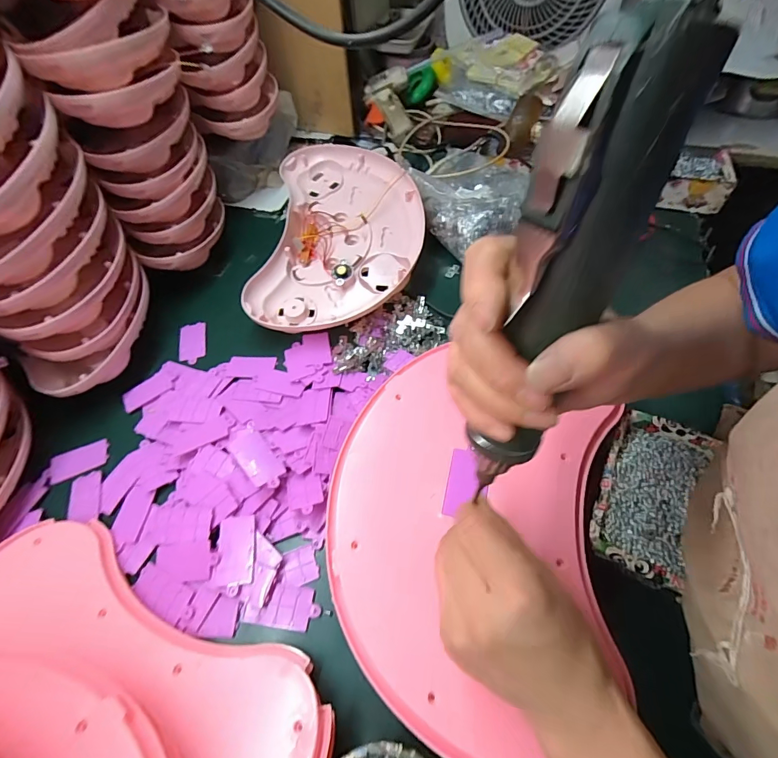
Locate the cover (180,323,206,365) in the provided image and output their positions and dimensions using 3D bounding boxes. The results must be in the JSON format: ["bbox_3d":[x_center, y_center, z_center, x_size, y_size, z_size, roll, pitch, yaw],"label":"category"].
[{"bbox_3d":[-0.264,-0.048,0.546,0.035,0.004,0.062,-11,63,1],"label":"cover"}]

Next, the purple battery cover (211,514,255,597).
[{"bbox_3d":[-0.142,0.161,0.374,0.036,0.006,0.065,-5,55,1],"label":"purple battery cover"}]

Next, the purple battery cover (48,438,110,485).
[{"bbox_3d":[-0.349,0.092,0.457,0.062,0.004,0.033,-21,56,-10],"label":"purple battery cover"}]

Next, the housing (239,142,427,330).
[{"bbox_3d":[-0.066,-0.212,0.572,0.222,0.052,0.326,2,56,6],"label":"housing"}]

